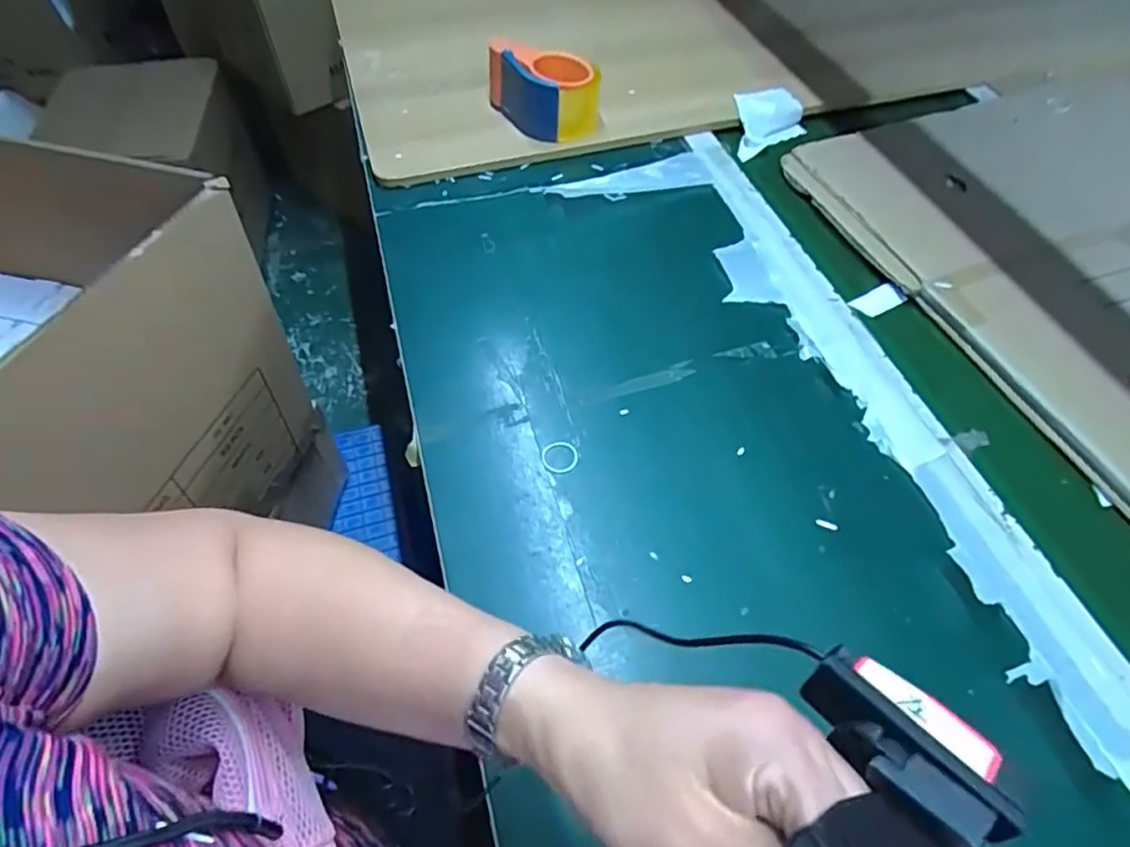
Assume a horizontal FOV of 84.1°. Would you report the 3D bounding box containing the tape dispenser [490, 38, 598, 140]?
[{"bbox_3d":[-0.033,-0.424,0.801,0.084,0.091,0.156,-33,61,-21],"label":"tape dispenser"}]

